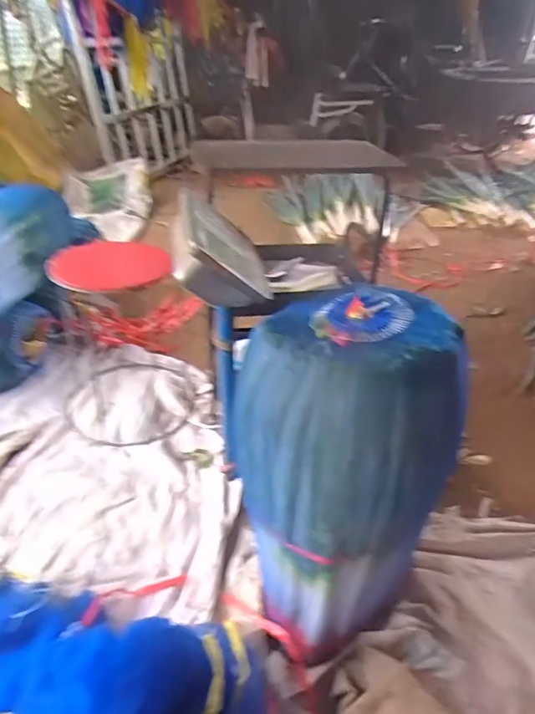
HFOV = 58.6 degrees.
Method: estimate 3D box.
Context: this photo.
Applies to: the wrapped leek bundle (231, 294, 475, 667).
[{"bbox_3d":[0.092,0.198,0.703,0.238,0.547,0.207,-14,38,-22],"label":"wrapped leek bundle"}]

